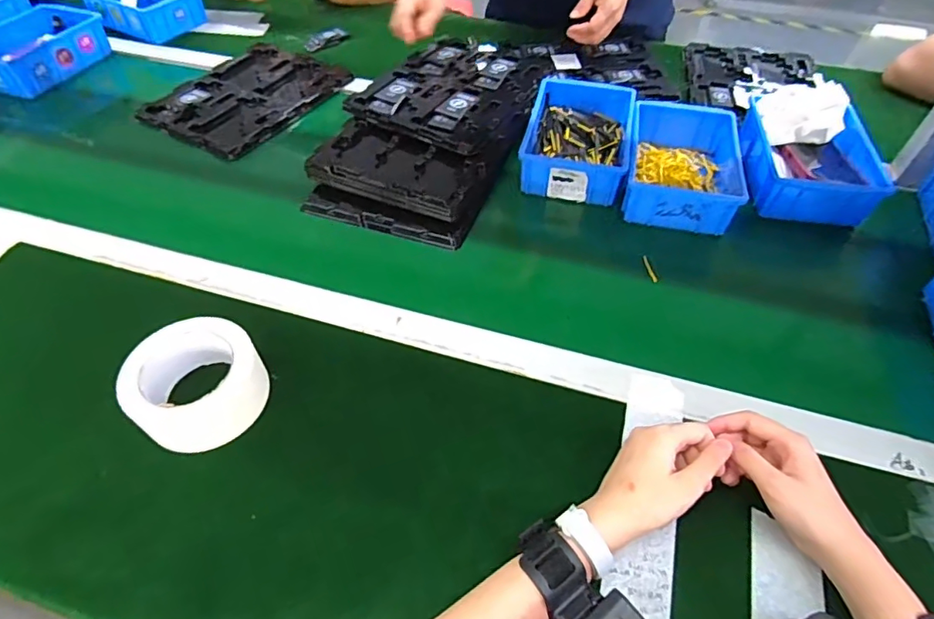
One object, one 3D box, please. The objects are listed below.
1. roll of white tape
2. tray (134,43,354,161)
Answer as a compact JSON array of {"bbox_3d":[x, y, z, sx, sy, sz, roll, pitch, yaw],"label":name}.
[{"bbox_3d":[-0.243,0.066,0.471,0.107,0.059,0.107,1,51,-1],"label":"roll of white tape"},{"bbox_3d":[-0.345,-0.345,0.836,0.223,0.014,0.271,25,55,18],"label":"tray"}]

